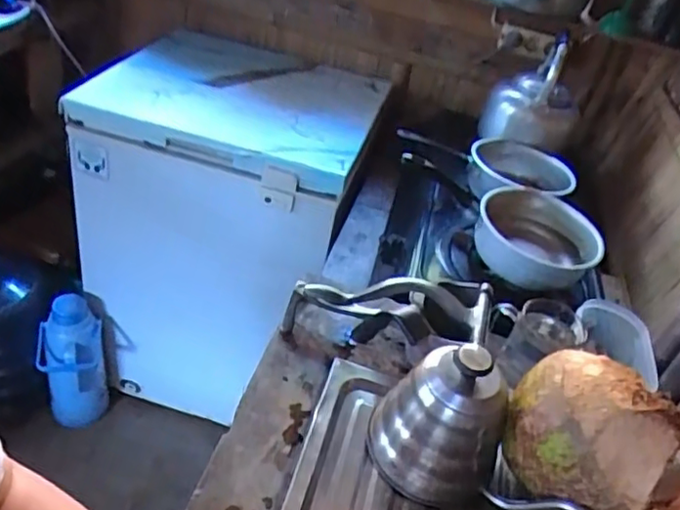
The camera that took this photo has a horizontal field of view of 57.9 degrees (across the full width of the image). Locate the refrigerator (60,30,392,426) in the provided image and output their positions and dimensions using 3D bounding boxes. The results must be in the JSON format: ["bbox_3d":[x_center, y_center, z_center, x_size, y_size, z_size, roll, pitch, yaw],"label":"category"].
[{"bbox_3d":[-0.286,-0.080,1.638,0.594,0.781,0.604,15,37,3],"label":"refrigerator"}]

